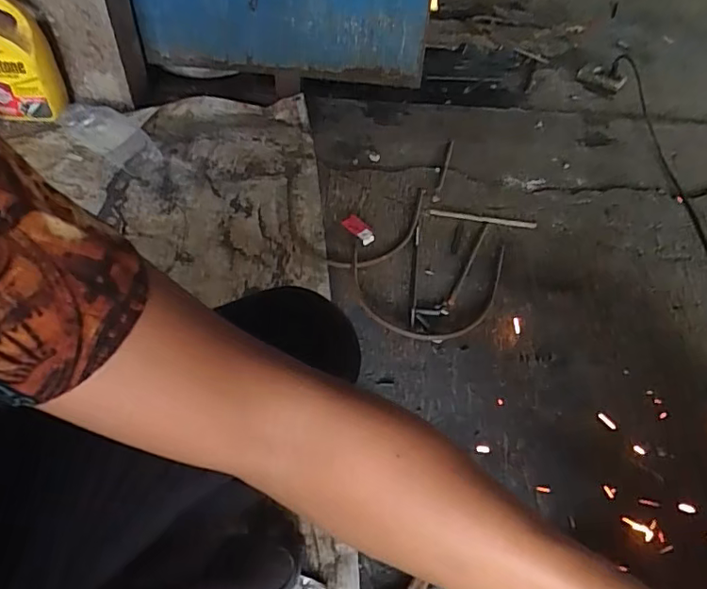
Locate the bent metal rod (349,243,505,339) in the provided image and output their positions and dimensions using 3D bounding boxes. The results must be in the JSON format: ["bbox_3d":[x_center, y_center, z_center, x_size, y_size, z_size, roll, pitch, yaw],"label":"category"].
[{"bbox_3d":[0.146,-0.011,1.013,0.301,0.021,0.245,4,48,2],"label":"bent metal rod"}]

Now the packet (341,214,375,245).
[{"bbox_3d":[0.013,-0.138,1.123,0.077,0.018,0.032,42,59,15],"label":"packet"}]

